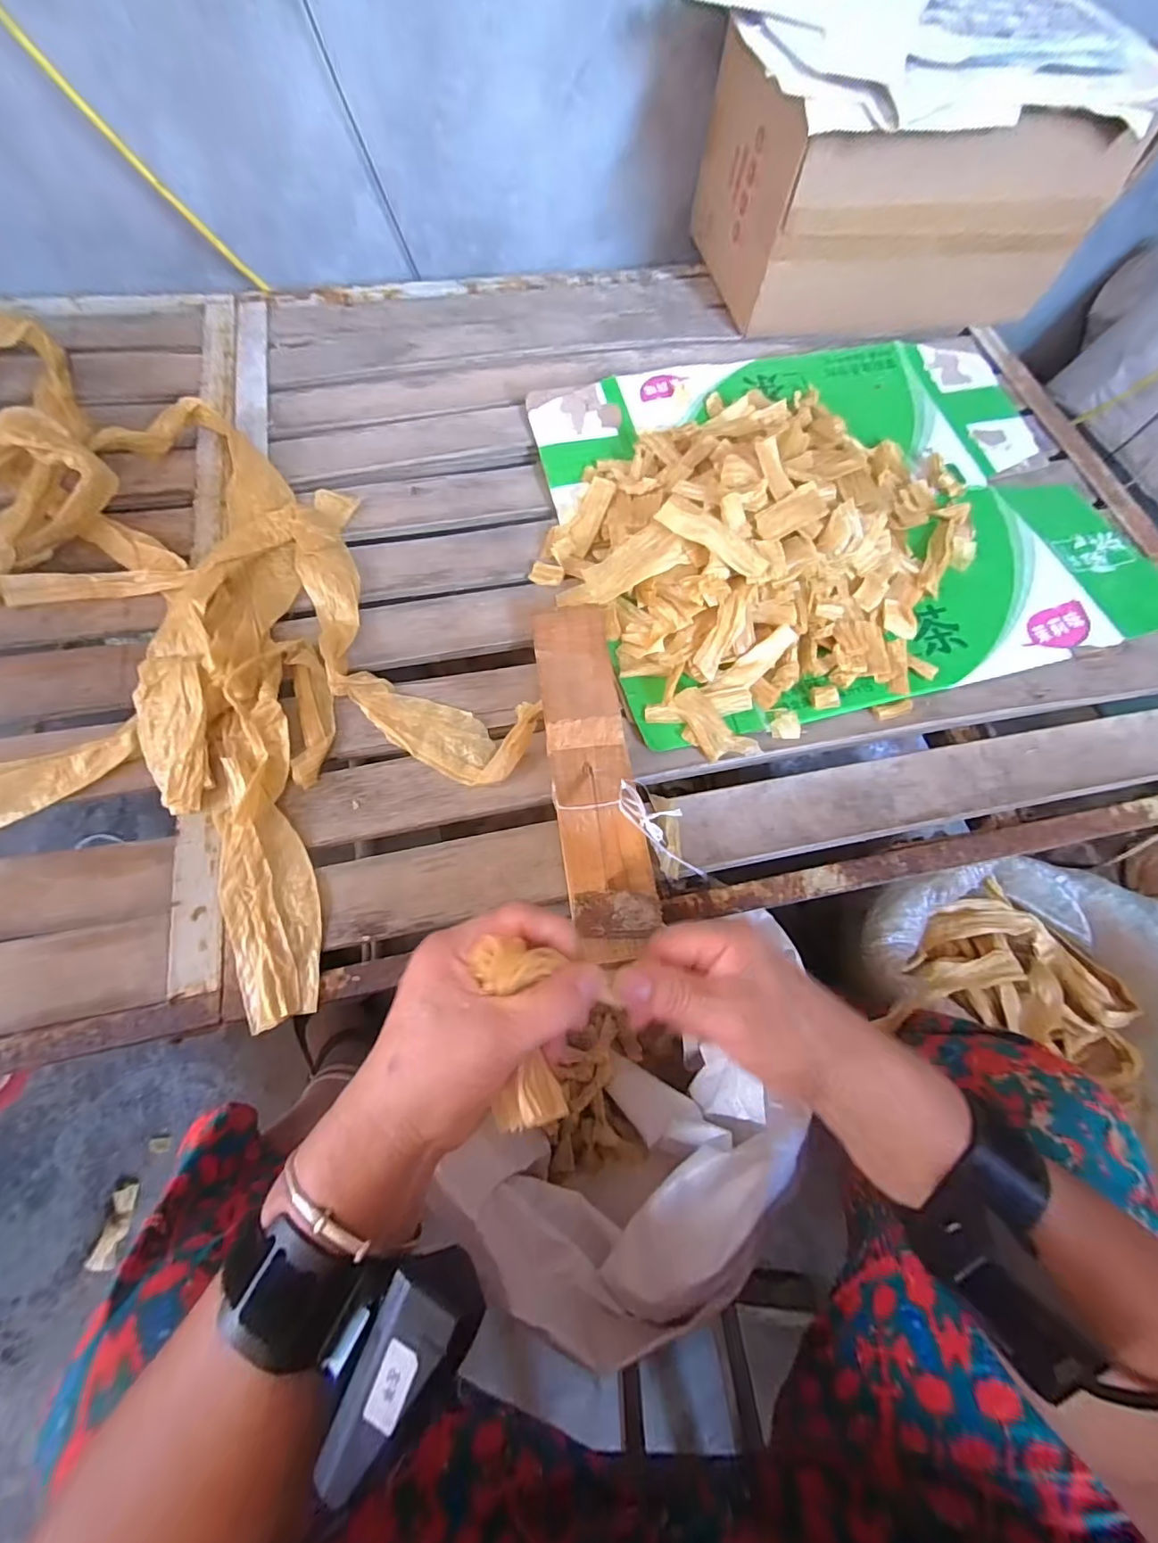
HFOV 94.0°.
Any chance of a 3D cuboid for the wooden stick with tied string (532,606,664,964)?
[{"bbox_3d":[0.011,-0.021,0.361,0.059,0.124,0.267,-5,69,-8],"label":"wooden stick with tied string"}]

